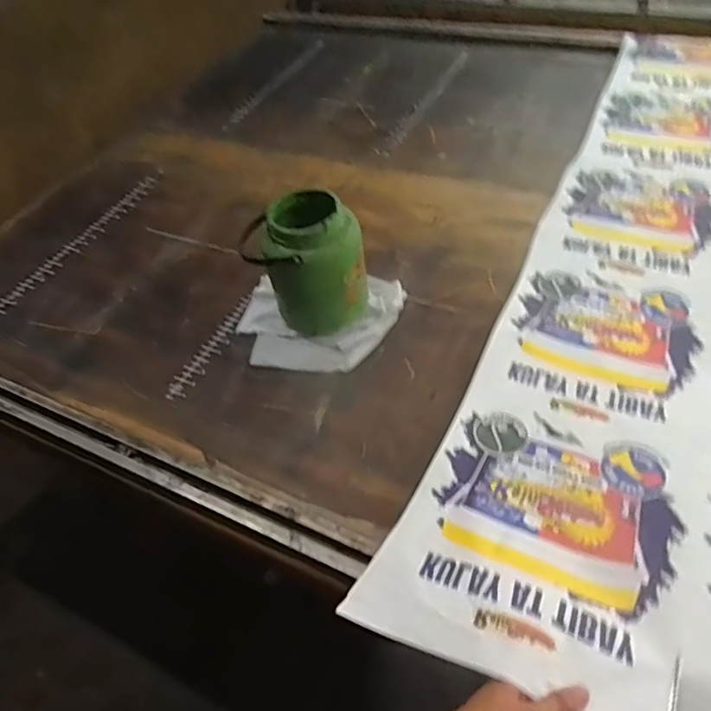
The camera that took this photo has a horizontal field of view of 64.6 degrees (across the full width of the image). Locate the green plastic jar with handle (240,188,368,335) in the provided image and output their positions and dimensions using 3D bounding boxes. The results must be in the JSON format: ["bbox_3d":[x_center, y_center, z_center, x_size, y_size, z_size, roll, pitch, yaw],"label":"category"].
[{"bbox_3d":[-0.083,-0.149,0.955,0.205,0.218,0.129,-4,48,0],"label":"green plastic jar with handle"}]

